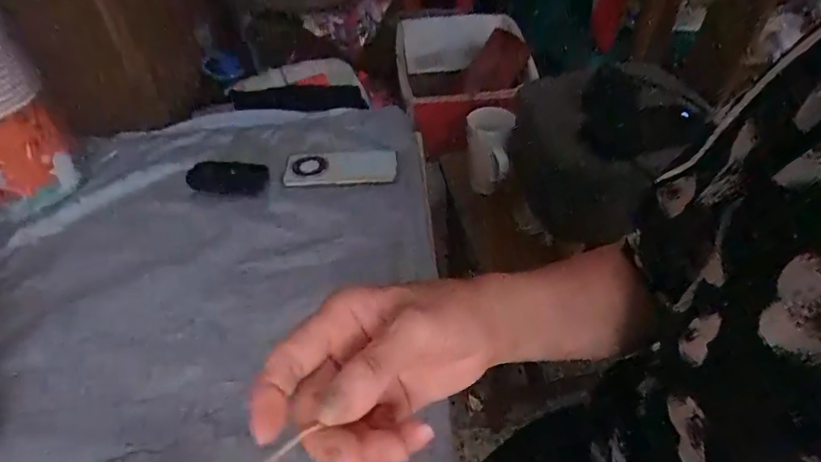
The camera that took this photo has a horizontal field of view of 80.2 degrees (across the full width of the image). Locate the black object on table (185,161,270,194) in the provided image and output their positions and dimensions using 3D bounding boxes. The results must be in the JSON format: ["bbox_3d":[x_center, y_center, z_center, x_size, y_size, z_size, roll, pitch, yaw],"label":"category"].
[{"bbox_3d":[-0.265,-0.080,0.712,0.108,0.021,0.065,-1,43,-2],"label":"black object on table"}]

